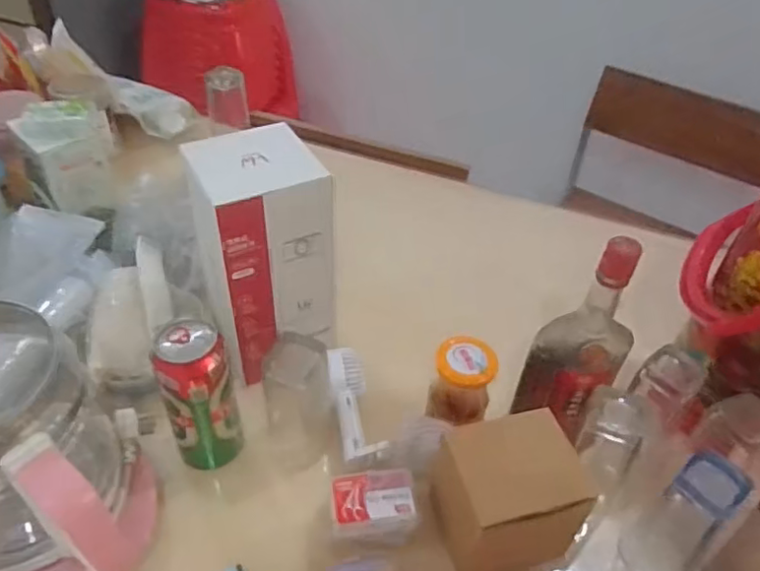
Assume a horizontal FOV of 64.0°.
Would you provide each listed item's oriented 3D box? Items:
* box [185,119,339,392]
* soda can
[{"bbox_3d":[-0.121,-0.032,0.646,0.114,0.231,0.124,-19,48,-23],"label":"box"},{"bbox_3d":[-0.167,0.112,0.573,0.060,0.172,0.058,3,43,-2],"label":"soda can"}]

